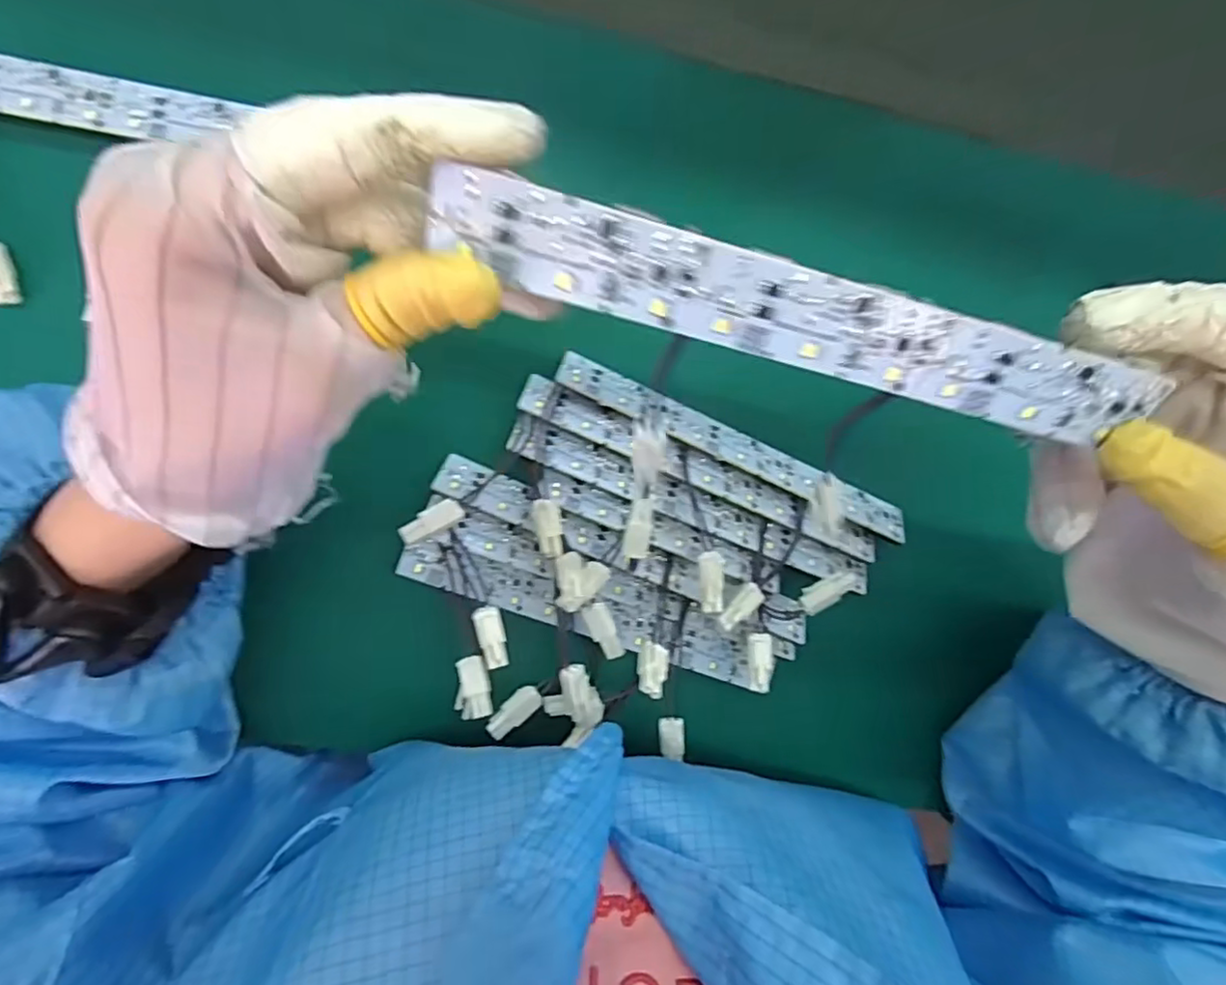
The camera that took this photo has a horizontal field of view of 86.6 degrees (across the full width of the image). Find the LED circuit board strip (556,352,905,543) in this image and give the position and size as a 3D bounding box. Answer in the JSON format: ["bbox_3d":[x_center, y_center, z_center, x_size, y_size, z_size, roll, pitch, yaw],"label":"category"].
[{"bbox_3d":[0.063,-0.021,0.319,0.189,0.005,0.018,25,88,-9],"label":"LED circuit board strip"}]

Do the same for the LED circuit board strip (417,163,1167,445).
[{"bbox_3d":[0.049,-0.042,0.161,0.182,0.004,0.024,13,127,-9],"label":"LED circuit board strip"}]

